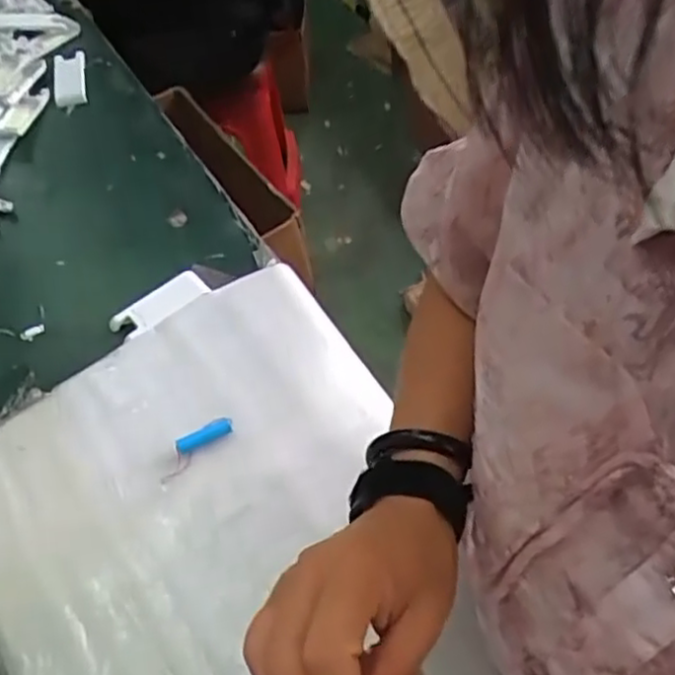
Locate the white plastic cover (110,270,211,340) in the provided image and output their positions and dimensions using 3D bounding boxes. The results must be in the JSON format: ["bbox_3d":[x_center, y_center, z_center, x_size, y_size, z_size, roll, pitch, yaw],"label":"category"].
[{"bbox_3d":[-0.183,-0.035,0.735,0.098,0.010,0.041,-37,61,-20],"label":"white plastic cover"}]

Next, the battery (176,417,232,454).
[{"bbox_3d":[-0.118,0.087,0.635,0.050,0.011,0.014,-28,58,-15],"label":"battery"}]

